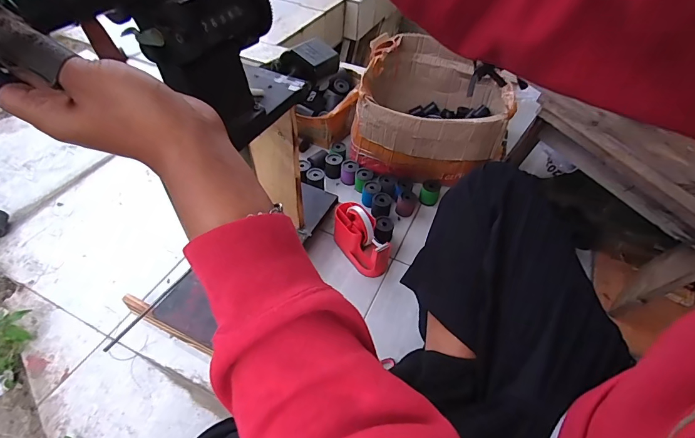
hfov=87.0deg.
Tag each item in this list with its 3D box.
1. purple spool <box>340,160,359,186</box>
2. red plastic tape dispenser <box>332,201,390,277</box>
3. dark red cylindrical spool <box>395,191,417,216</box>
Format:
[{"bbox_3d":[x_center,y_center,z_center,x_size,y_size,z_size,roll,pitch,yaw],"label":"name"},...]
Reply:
[{"bbox_3d":[0.004,-0.117,0.936,0.043,0.052,0.035,5,48,2],"label":"purple spool"},{"bbox_3d":[0.027,0.039,0.764,0.062,0.099,0.151,-22,53,-21],"label":"red plastic tape dispenser"},{"bbox_3d":[0.140,-0.033,0.874,0.044,0.049,0.043,2,48,-2],"label":"dark red cylindrical spool"}]

